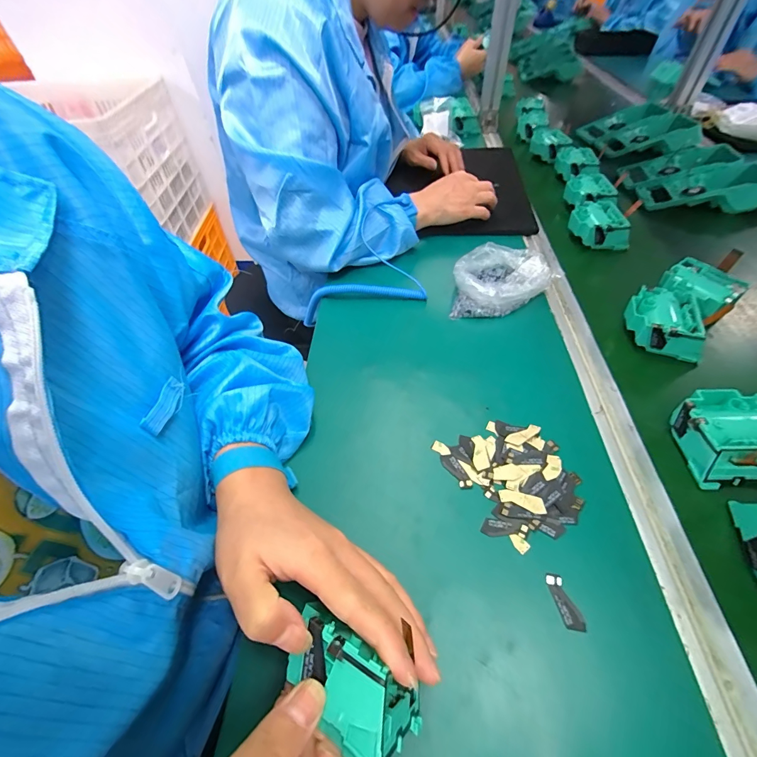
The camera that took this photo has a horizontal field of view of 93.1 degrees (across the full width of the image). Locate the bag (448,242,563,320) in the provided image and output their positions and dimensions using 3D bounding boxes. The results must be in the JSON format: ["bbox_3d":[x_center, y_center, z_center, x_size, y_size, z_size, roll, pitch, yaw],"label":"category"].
[{"bbox_3d":[0.161,-0.126,0.474,0.113,0.044,0.144,24,56,20],"label":"bag"}]

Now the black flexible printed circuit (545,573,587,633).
[{"bbox_3d":[0.134,0.162,0.260,0.014,0.004,0.038,-11,53,-10],"label":"black flexible printed circuit"}]

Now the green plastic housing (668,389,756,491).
[{"bbox_3d":[0.312,0.052,0.319,0.082,0.039,0.082,0,51,3],"label":"green plastic housing"}]

